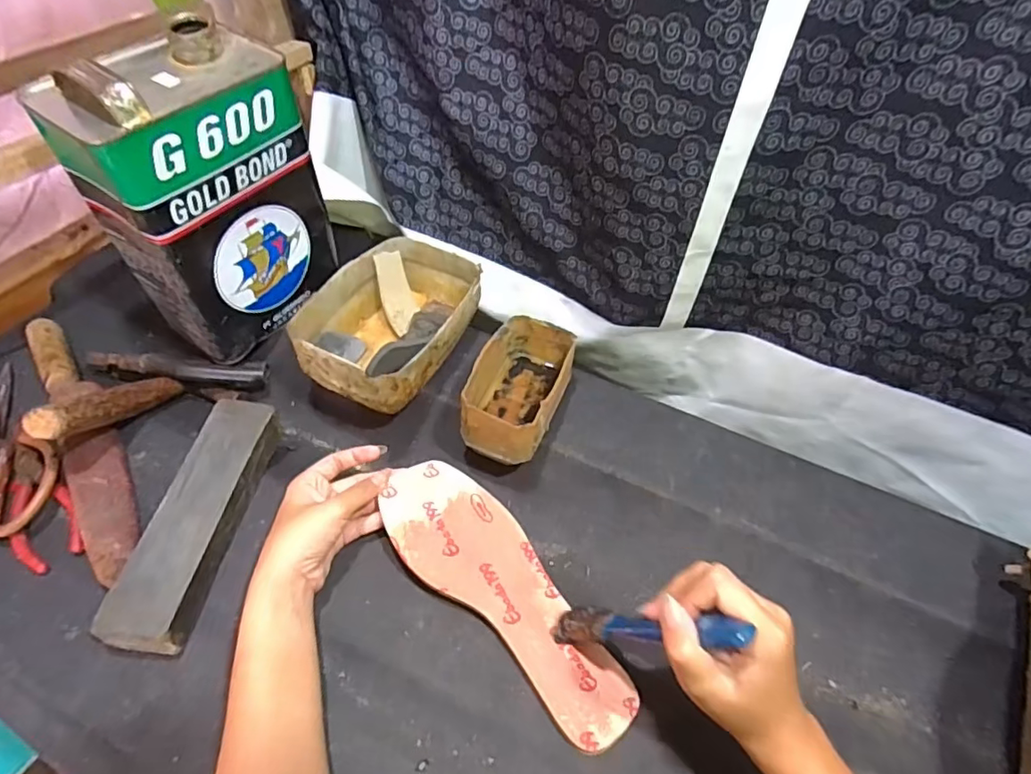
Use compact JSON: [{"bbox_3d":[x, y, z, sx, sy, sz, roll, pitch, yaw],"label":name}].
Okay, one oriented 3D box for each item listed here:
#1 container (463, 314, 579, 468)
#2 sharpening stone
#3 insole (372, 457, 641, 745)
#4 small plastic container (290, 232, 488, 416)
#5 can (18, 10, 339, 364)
[{"bbox_3d":[0.002,0.004,0.516,0.074,0.064,0.135,21,50,13],"label":"container"},{"bbox_3d":[-0.247,0.100,0.440,0.056,0.037,0.201,8,48,1],"label":"sharpening stone"},{"bbox_3d":[-0.009,0.150,0.415,0.080,0.010,0.235,-34,66,-28],"label":"insole"},{"bbox_3d":[-0.120,-0.064,0.553,0.130,0.070,0.184,24,51,16],"label":"small plastic container"},{"bbox_3d":[-0.275,-0.166,0.508,0.112,0.237,0.160,25,51,16],"label":"can"}]

